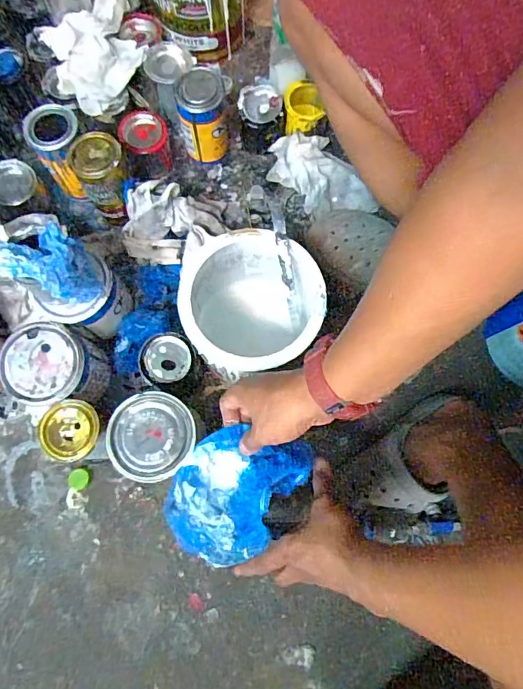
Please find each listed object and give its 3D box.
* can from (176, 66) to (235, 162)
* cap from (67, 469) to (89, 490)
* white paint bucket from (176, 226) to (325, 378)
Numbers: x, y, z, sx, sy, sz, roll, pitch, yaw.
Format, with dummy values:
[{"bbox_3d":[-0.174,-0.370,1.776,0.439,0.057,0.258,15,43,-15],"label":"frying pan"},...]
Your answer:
[{"bbox_3d":[-0.087,-0.349,0.711,0.074,0.137,0.070,1,77,0],"label":"can"},{"bbox_3d":[-0.263,0.194,0.658,0.030,0.013,0.028,0,78,-1],"label":"cap"},{"bbox_3d":[-0.011,-0.039,0.595,0.154,0.180,0.164,0,77,0],"label":"white paint bucket"}]

